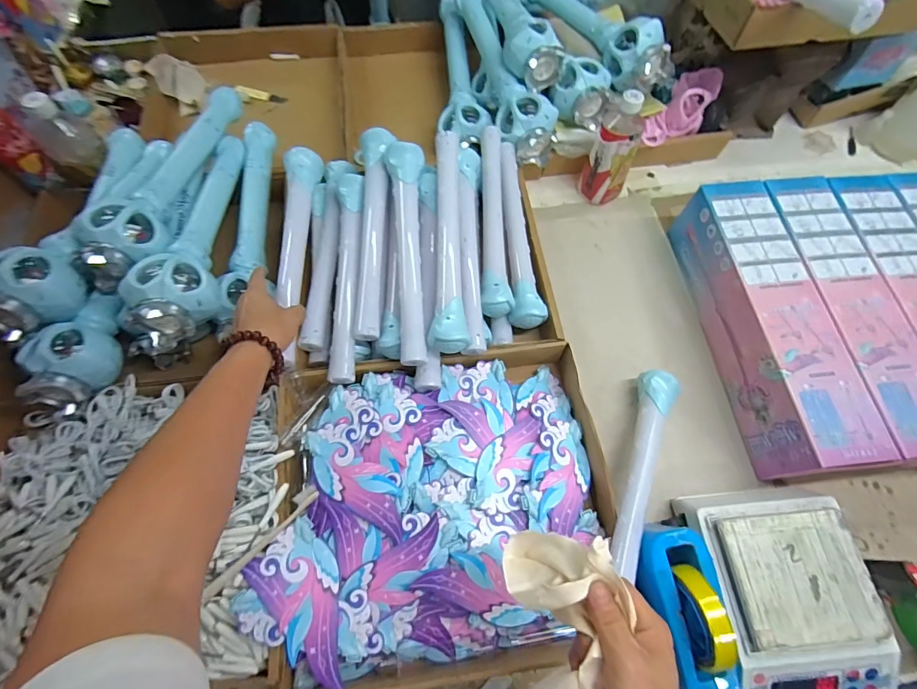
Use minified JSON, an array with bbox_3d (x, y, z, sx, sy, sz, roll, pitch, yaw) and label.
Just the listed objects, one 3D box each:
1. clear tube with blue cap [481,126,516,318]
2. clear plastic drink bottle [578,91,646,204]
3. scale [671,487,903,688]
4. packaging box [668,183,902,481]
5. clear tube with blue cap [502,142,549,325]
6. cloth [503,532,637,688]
[{"bbox_3d":[0.054,-0.192,0.641,0.044,0.044,0.314,1,67,-2],"label":"clear tube with blue cap"},{"bbox_3d":[0.252,-0.310,0.692,0.070,0.183,0.061,24,68,7],"label":"clear plastic drink bottle"},{"bbox_3d":[0.374,0.290,0.480,0.172,0.069,0.236,-3,67,-4],"label":"scale"},{"bbox_3d":[0.430,-0.034,0.602,0.098,0.104,0.404,-5,67,-5],"label":"packaging box"},{"bbox_3d":[0.085,-0.174,0.645,0.050,0.041,0.296,-6,67,-5],"label":"clear tube with blue cap"},{"bbox_3d":[0.089,0.235,0.354,0.083,0.080,0.143,-5,67,-5],"label":"cloth"}]

